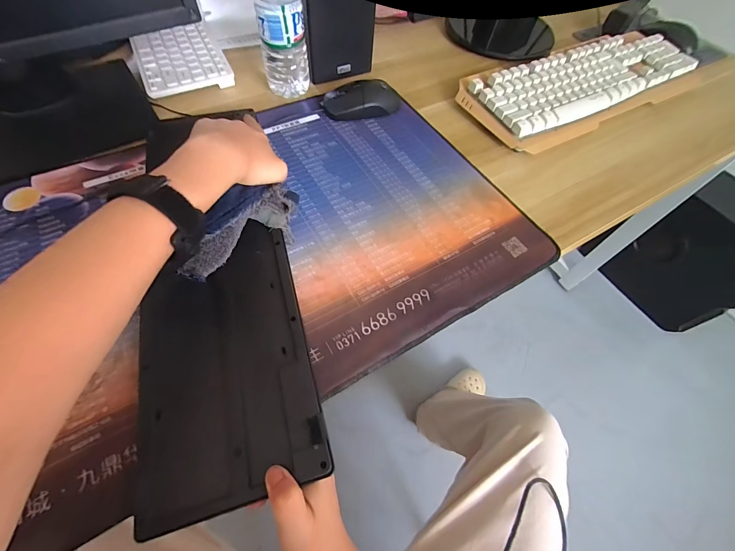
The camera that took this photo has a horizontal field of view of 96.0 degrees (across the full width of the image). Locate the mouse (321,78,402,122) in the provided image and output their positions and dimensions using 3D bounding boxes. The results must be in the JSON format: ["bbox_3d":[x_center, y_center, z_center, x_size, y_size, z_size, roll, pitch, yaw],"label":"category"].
[{"bbox_3d":[-0.005,-0.252,0.477,0.111,0.036,0.051,-14,62,-12],"label":"mouse"}]

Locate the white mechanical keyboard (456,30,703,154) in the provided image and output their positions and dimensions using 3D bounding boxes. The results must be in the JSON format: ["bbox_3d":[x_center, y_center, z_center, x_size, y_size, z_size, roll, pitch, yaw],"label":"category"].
[{"bbox_3d":[0.365,-0.312,0.539,0.444,0.034,0.153,-24,64,-17],"label":"white mechanical keyboard"}]

